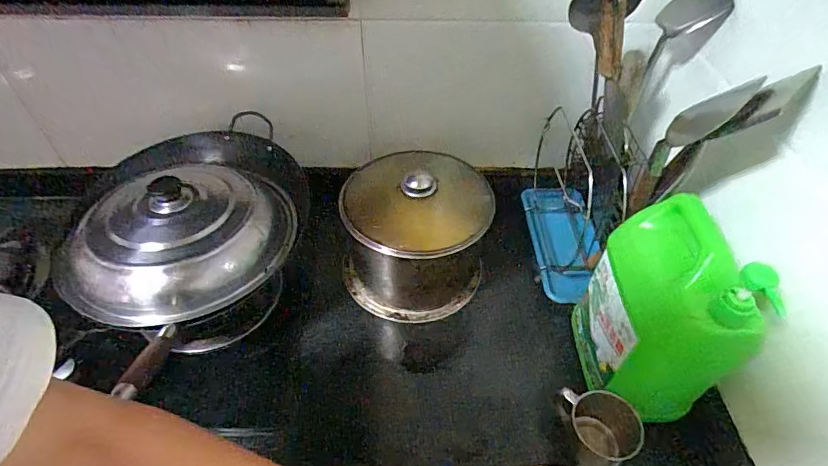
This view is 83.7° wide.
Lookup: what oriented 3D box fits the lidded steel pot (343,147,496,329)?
[{"bbox_3d":[0.015,0.010,0.734,0.181,0.220,0.208,21,51,18],"label":"lidded steel pot"}]

